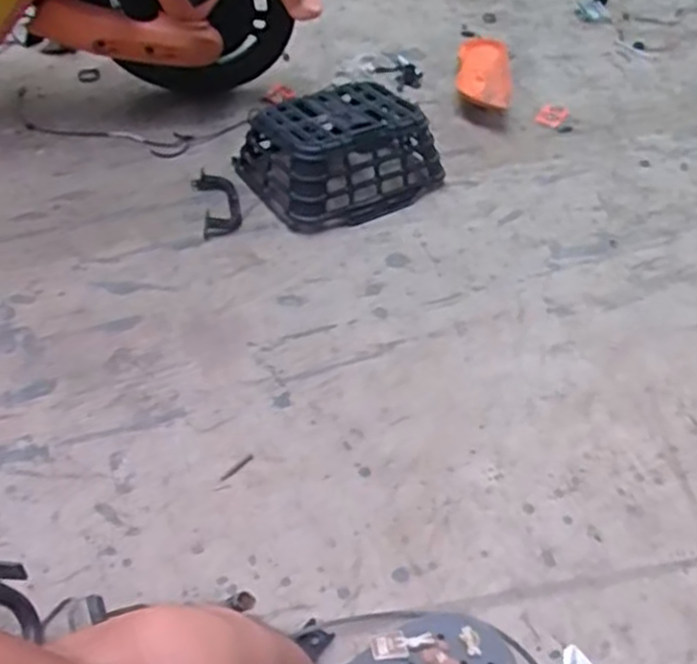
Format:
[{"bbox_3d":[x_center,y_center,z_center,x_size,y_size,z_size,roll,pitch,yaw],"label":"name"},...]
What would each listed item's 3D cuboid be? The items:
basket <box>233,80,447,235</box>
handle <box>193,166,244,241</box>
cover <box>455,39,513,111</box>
[{"bbox_3d":[-0.017,-0.303,1.261,0.292,0.137,0.219,-26,54,-23],"label":"basket"},{"bbox_3d":[-0.214,-0.211,1.210,0.066,0.029,0.147,-11,49,-12],"label":"handle"},{"bbox_3d":[0.288,-0.552,1.565,0.115,0.042,0.235,7,48,4],"label":"cover"}]

